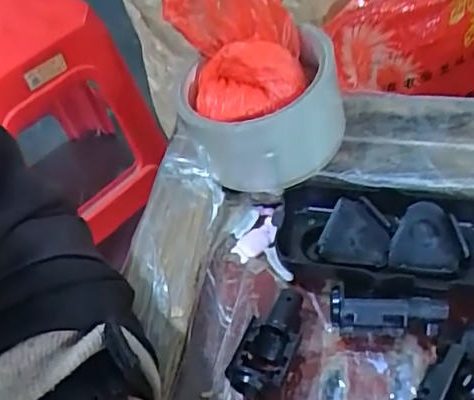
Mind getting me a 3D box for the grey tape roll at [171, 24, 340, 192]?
[{"bbox_3d":[0.017,-0.050,0.314,0.088,0.059,0.081,-18,52,-9],"label":"grey tape roll"}]

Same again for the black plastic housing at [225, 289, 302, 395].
[{"bbox_3d":[0.016,0.068,0.268,0.023,0.025,0.054,20,56,19],"label":"black plastic housing"}]

